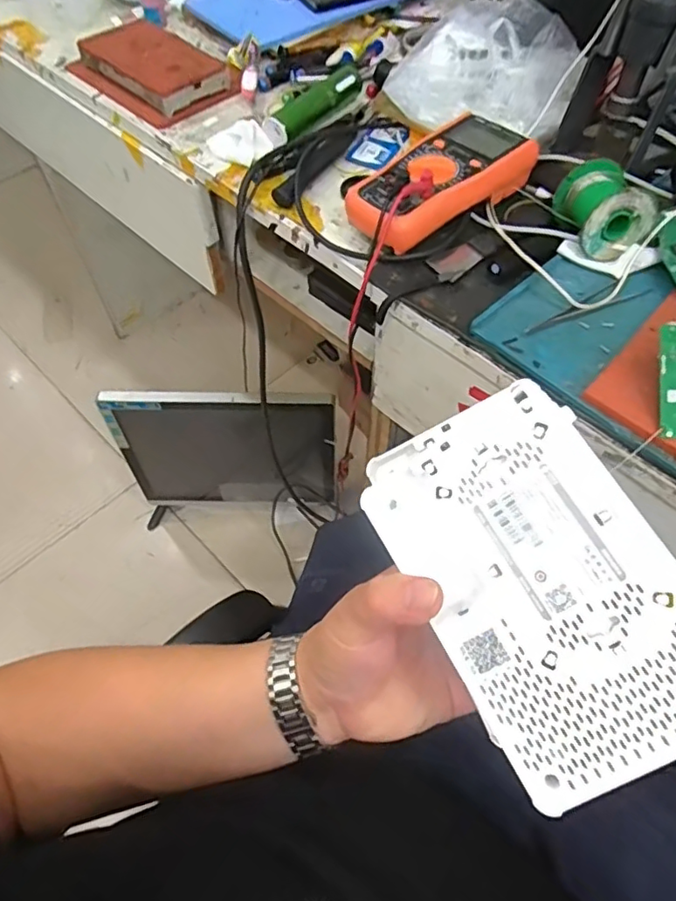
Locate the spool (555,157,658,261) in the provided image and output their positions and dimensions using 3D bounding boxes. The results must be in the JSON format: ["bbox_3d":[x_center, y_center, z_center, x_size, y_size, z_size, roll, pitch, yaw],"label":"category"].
[{"bbox_3d":[0.234,-0.214,0.505,0.063,0.055,0.076,-8,58,-5],"label":"spool"}]

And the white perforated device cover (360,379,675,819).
[{"bbox_3d":[0.090,0.058,0.261,0.104,0.012,0.167,-34,70,13],"label":"white perforated device cover"}]

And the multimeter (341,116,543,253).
[{"bbox_3d":[0.092,-0.251,0.537,0.192,0.052,0.091,-38,65,-21],"label":"multimeter"}]

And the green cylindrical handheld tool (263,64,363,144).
[{"bbox_3d":[-0.027,-0.391,0.644,0.030,0.029,0.156,30,66,20],"label":"green cylindrical handheld tool"}]

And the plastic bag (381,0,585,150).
[{"bbox_3d":[0.152,-0.396,0.607,0.191,0.078,0.154,18,59,11],"label":"plastic bag"}]

